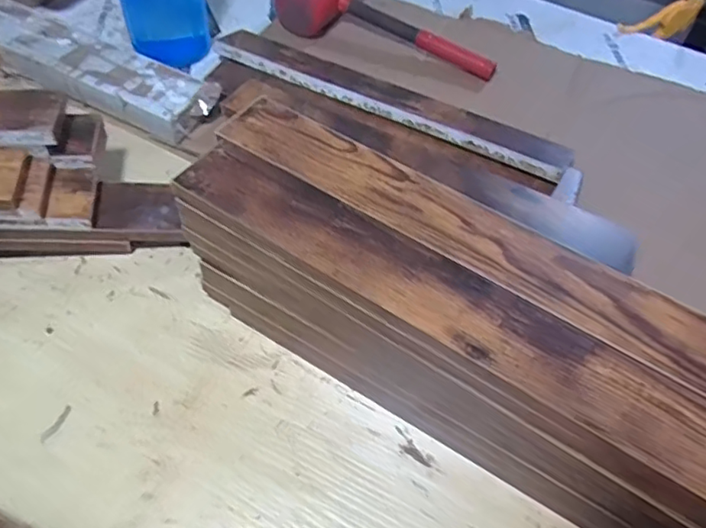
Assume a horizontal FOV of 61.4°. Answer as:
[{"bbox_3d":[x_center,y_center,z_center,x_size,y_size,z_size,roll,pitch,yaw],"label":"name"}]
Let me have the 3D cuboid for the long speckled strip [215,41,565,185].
[{"bbox_3d":[0.023,-0.192,0.709,0.463,0.011,0.019,28,57,16],"label":"long speckled strip"}]

